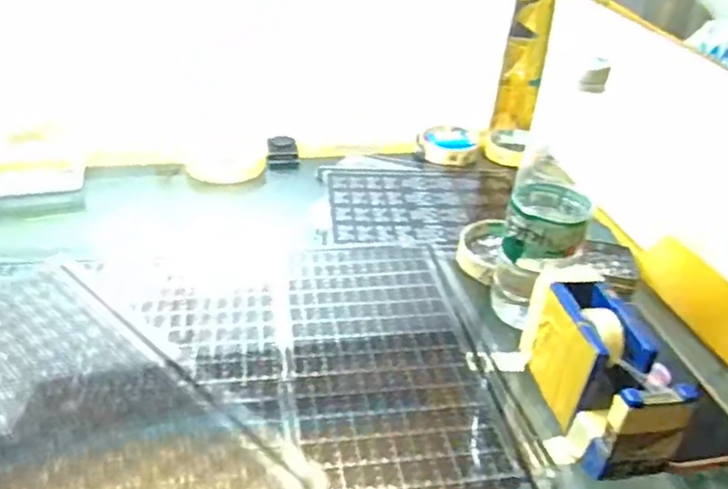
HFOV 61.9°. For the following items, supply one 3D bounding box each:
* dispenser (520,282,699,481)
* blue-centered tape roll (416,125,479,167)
[{"bbox_3d":[0.162,0.090,0.426,0.060,0.083,0.131,-1,35,-9],"label":"dispenser"},{"bbox_3d":[0.113,-0.138,0.817,0.080,0.020,0.095,8,34,4],"label":"blue-centered tape roll"}]

